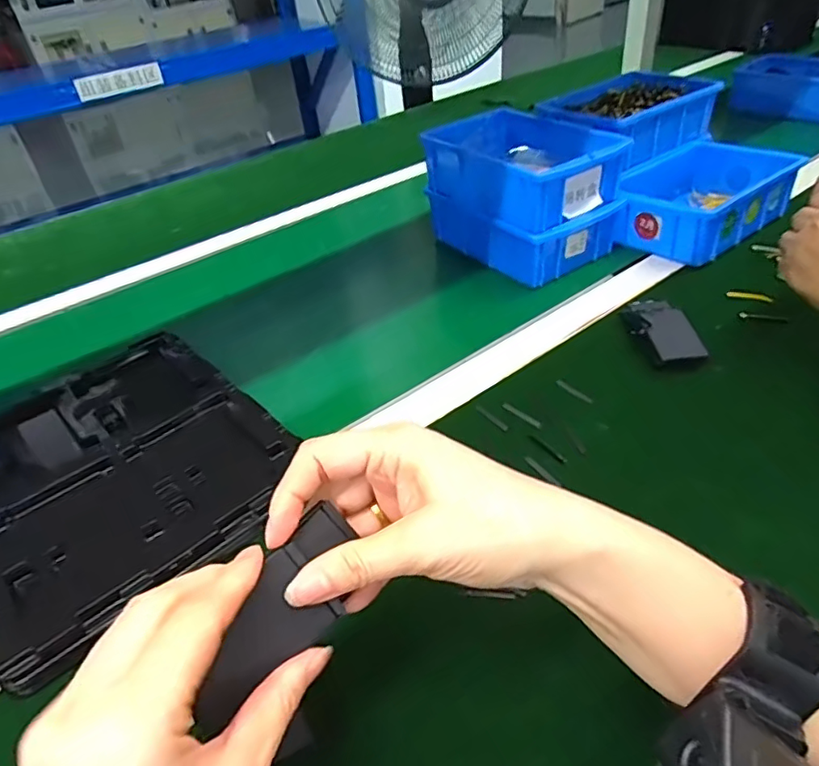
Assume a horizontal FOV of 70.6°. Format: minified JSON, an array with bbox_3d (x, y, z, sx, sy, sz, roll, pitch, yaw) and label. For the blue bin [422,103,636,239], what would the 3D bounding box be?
[{"bbox_3d":[0.126,-0.245,0.643,0.155,0.062,0.206,-28,43,-24],"label":"blue bin"}]

